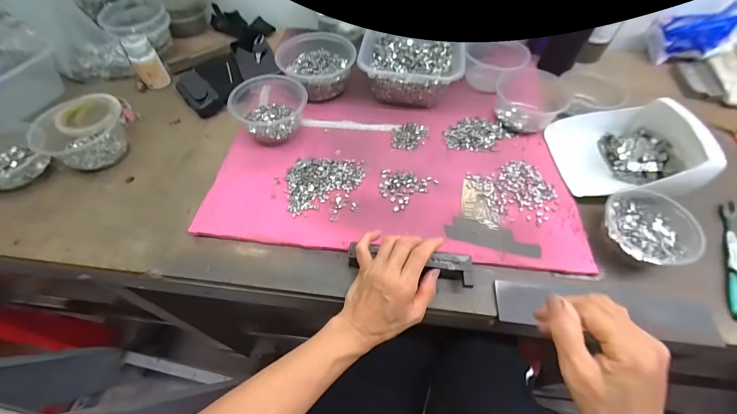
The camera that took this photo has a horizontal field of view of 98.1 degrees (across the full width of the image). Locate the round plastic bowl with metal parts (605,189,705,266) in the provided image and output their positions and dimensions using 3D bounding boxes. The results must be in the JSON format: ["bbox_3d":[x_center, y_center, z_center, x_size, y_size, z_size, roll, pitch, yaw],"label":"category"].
[{"bbox_3d":[0.353,0.028,0.410,0.098,0.044,0.103,1,55,-1],"label":"round plastic bowl with metal parts"}]

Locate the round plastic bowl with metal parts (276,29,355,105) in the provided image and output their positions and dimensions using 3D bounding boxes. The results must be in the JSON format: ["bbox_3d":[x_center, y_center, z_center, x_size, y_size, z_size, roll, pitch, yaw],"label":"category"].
[{"bbox_3d":[-0.090,-0.254,0.569,0.126,0.064,0.116,1,55,-1],"label":"round plastic bowl with metal parts"}]

